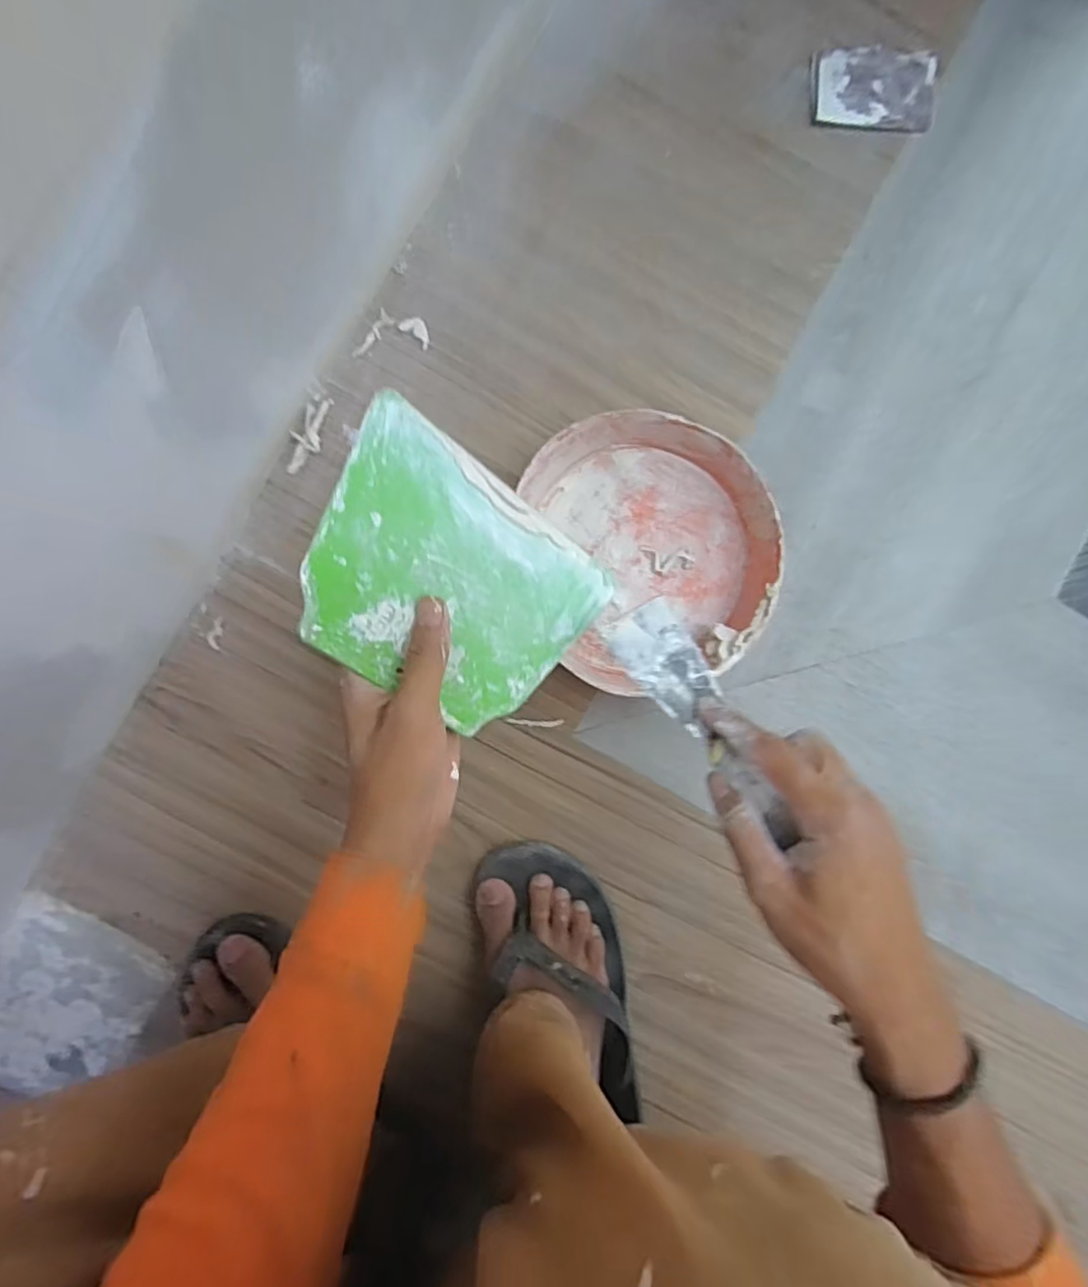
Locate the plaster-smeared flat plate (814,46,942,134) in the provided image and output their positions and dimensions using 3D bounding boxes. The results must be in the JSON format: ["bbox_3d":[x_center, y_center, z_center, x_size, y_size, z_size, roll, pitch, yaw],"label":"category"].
[{"bbox_3d":[0.274,-0.461,0.544,0.103,0.004,0.064,4,90,-2],"label":"plaster-smeared flat plate"}]

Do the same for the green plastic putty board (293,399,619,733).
[{"bbox_3d":[-0.050,-0.031,0.353,0.159,0.004,0.126,36,79,-24],"label":"green plastic putty board"}]

